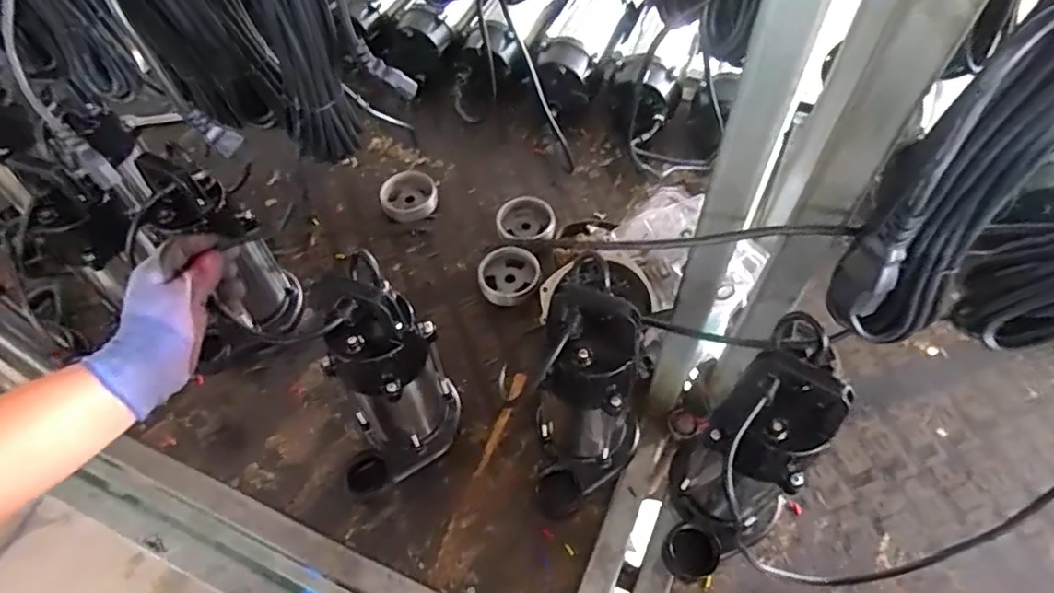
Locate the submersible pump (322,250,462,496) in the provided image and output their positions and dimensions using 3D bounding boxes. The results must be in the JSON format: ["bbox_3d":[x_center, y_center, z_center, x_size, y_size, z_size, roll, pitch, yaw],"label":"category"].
[{"bbox_3d":[-0.152,0.094,0.653,0.135,0.278,0.122,-17,57,-9],"label":"submersible pump"}]

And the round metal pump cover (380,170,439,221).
[{"bbox_3d":[-0.191,-0.165,1.014,0.088,0.032,0.095,-1,56,1],"label":"round metal pump cover"}]

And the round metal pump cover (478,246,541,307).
[{"bbox_3d":[-0.025,-0.032,0.925,0.086,0.023,0.096,9,57,8],"label":"round metal pump cover"}]

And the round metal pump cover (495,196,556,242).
[{"bbox_3d":[0.000,-0.120,0.977,0.091,0.033,0.077,4,56,5],"label":"round metal pump cover"}]

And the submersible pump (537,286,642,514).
[{"bbox_3d":[0.068,0.108,0.652,0.112,0.318,0.130,-3,56,0],"label":"submersible pump"}]

